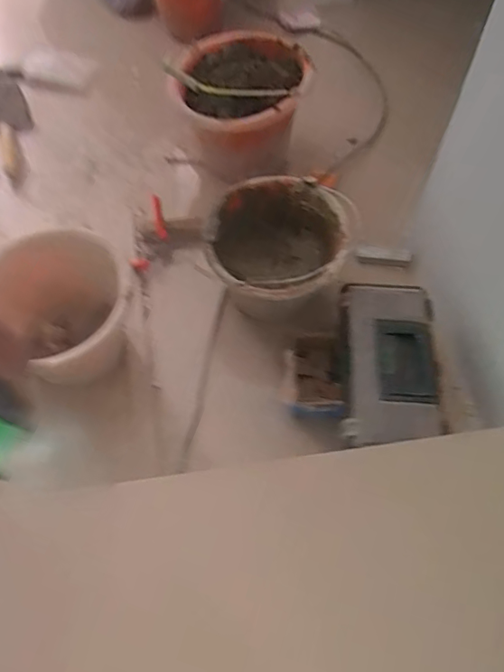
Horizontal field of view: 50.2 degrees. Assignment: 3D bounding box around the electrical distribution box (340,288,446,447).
[{"bbox_3d":[0.198,0.036,0.808,0.151,0.050,0.267,4,59,2],"label":"electrical distribution box"}]

